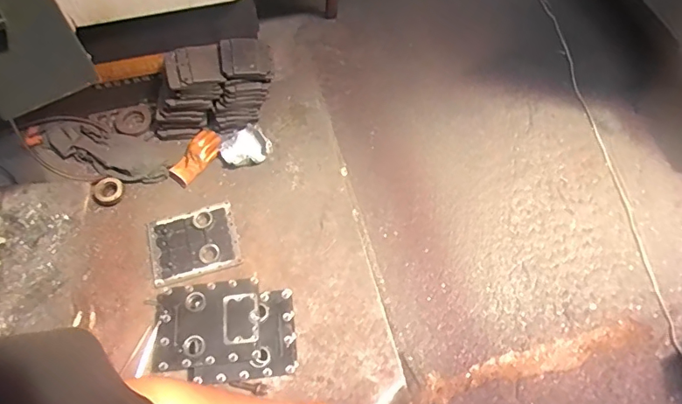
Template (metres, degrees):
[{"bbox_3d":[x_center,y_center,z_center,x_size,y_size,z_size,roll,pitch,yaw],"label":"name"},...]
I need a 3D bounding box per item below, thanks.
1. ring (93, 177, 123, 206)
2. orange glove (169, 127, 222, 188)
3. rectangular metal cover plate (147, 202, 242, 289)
[{"bbox_3d":[-0.716,-0.033,1.504,0.079,0.018,0.092,27,75,-28],"label":"ring"},{"bbox_3d":[-0.458,-0.141,1.540,0.087,0.019,0.196,41,93,-10],"label":"orange glove"},{"bbox_3d":[-0.438,0.123,1.444,0.254,0.028,0.218,-17,62,-8],"label":"rectangular metal cover plate"}]

